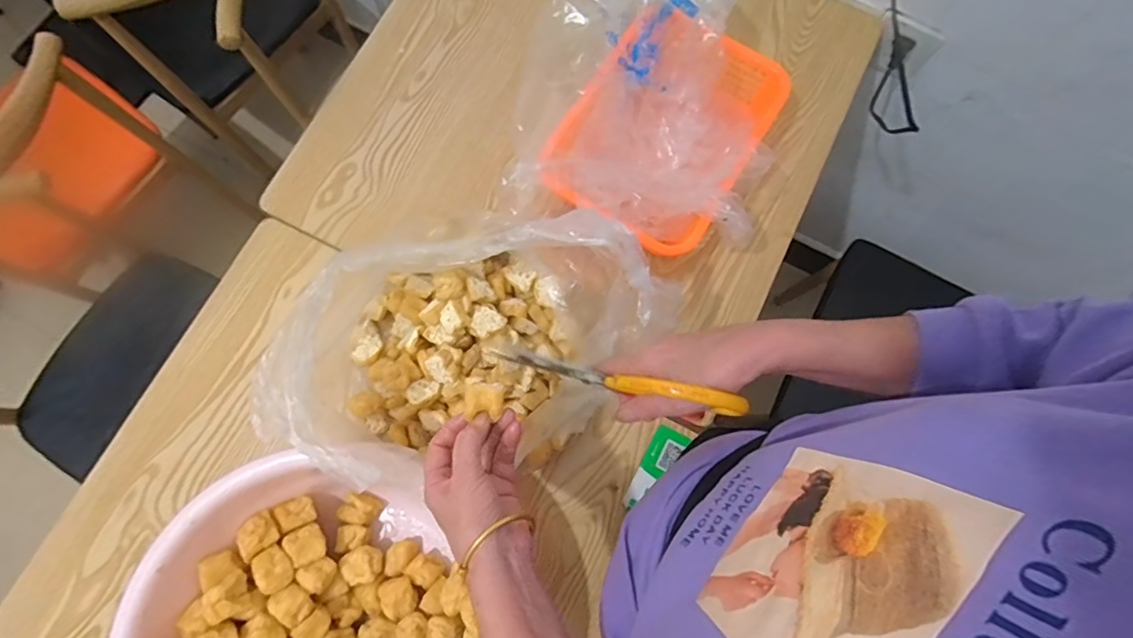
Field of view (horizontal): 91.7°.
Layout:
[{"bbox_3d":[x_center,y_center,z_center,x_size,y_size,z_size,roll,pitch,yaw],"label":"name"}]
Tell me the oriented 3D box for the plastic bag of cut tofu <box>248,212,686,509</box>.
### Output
[{"bbox_3d":[-0.090,0.029,0.526,0.289,0.196,0.279,31,79,6],"label":"plastic bag of cut tofu"}]

